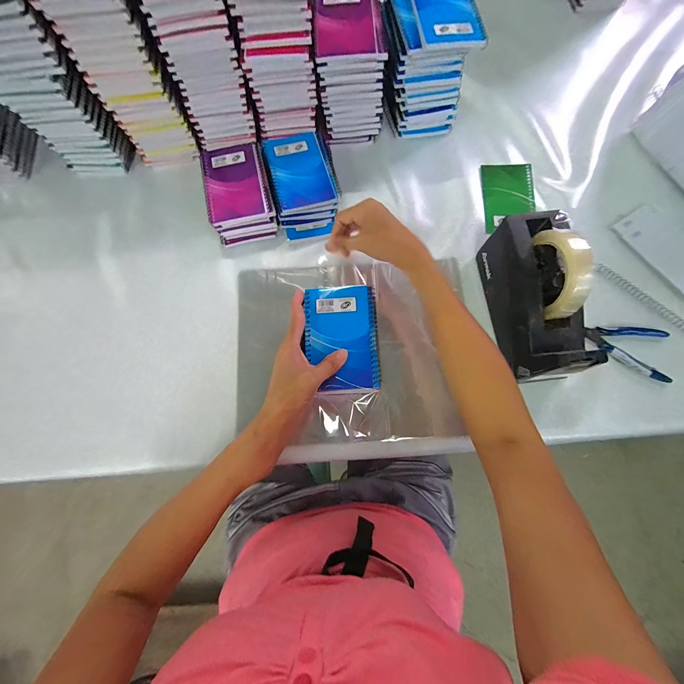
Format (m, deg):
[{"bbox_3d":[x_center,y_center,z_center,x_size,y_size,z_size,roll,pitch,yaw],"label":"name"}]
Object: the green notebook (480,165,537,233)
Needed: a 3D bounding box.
[{"bbox_3d":[0.267,-0.232,0.471,0.080,0.004,0.127,3,75,2],"label":"green notebook"}]

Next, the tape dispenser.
[{"bbox_3d":[0.241,-0.056,0.366,0.078,0.125,0.201,-2,75,1],"label":"tape dispenser"}]

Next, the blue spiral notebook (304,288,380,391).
[{"bbox_3d":[0.000,-0.006,0.365,0.090,0.008,0.131,-1,75,1],"label":"blue spiral notebook"}]

